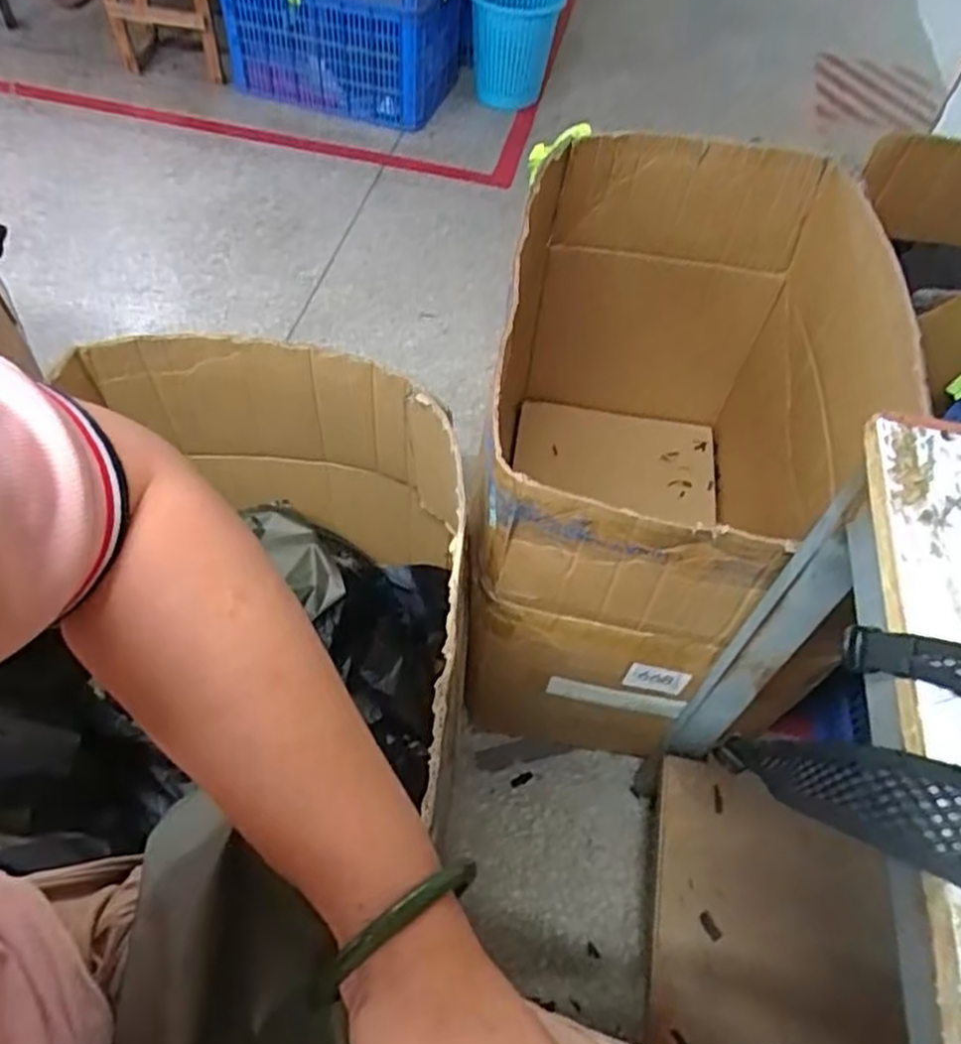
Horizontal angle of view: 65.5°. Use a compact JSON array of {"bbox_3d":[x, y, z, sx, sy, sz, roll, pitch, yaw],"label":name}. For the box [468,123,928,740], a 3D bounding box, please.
[{"bbox_3d":[0.275,-0.107,1.103,0.492,0.582,0.749,8,53,0],"label":"box"}]

